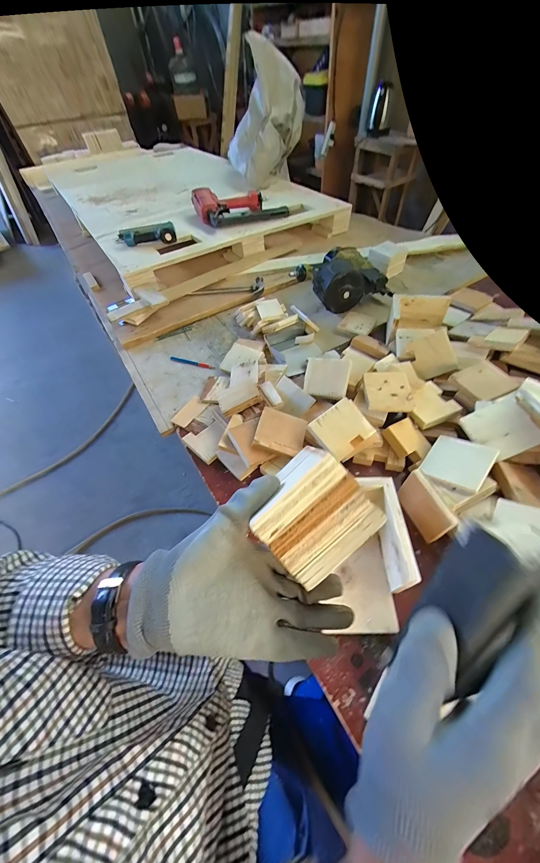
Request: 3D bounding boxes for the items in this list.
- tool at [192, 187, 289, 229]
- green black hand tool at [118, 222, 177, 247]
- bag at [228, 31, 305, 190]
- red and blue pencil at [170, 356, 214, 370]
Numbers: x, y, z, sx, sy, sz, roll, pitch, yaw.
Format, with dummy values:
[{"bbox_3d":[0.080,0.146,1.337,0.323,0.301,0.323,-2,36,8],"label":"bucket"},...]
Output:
[{"bbox_3d":[-0.113,-0.849,1.073,0.319,0.081,0.176,-15,55,-8],"label":"tool"},{"bbox_3d":[-0.417,-0.665,0.973,0.196,0.047,0.062,-8,54,-3],"label":"green black hand tool"},{"bbox_3d":[-0.023,-1.400,1.275,0.331,0.393,0.330,-5,54,0],"label":"bag"},{"bbox_3d":[-0.206,-0.181,0.766,0.136,0.007,0.013,15,56,13],"label":"red and blue pencil"}]

